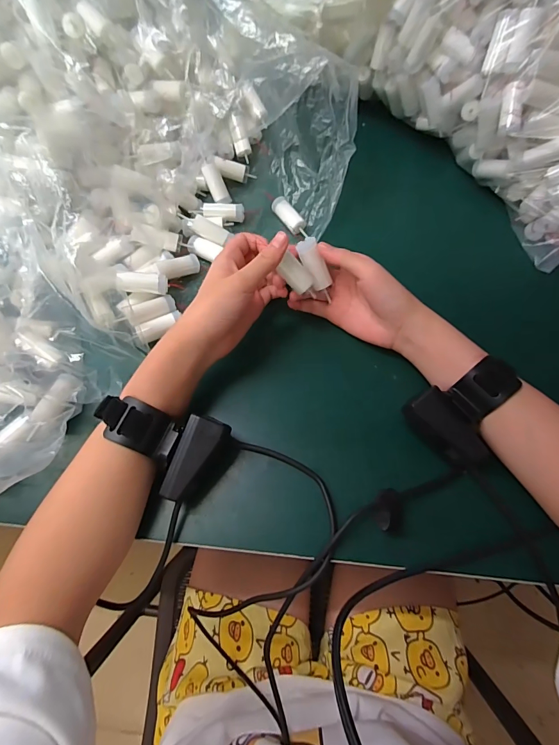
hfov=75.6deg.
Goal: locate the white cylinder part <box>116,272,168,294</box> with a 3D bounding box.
[{"bbox_3d":[-0.140,-0.091,0.368,0.049,0.016,0.015,-1,64,-22],"label":"white cylinder part"}]

